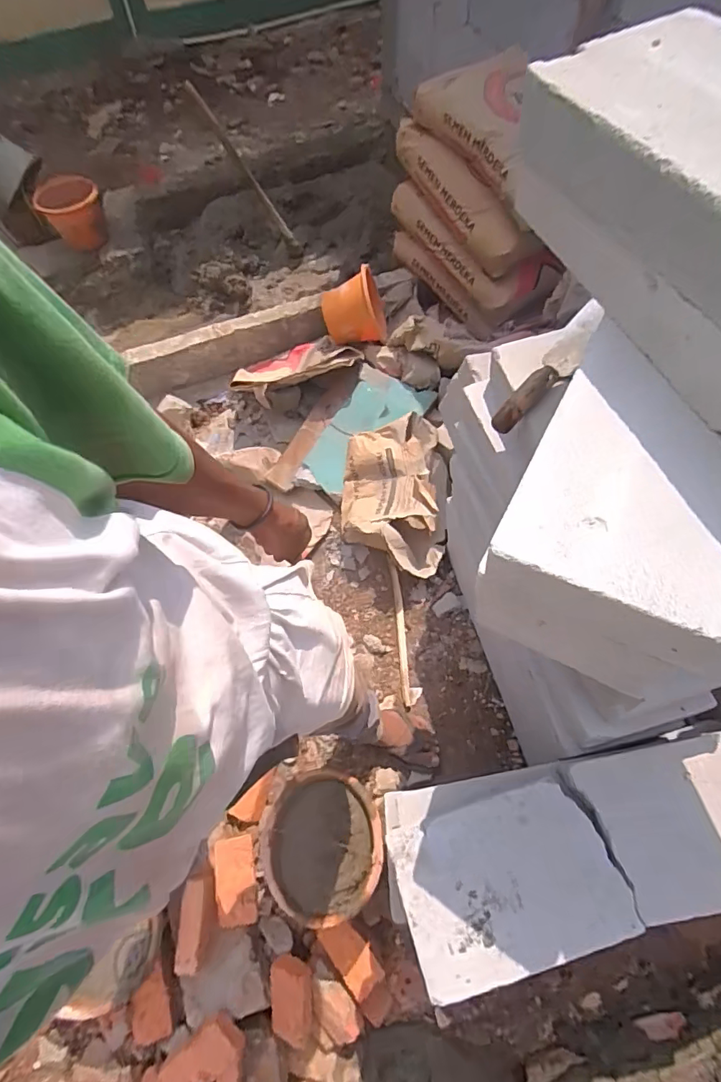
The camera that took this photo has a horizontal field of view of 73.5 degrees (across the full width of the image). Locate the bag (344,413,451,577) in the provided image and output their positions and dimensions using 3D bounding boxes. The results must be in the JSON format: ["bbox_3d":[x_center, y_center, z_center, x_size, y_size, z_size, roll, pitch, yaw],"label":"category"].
[{"bbox_3d":[0.098,-0.129,1.400,0.302,0.165,0.427,5,64,5],"label":"bag"}]

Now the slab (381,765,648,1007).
[{"bbox_3d":[0.192,0.469,0.701,0.290,0.110,0.232,-17,64,-6],"label":"slab"}]

